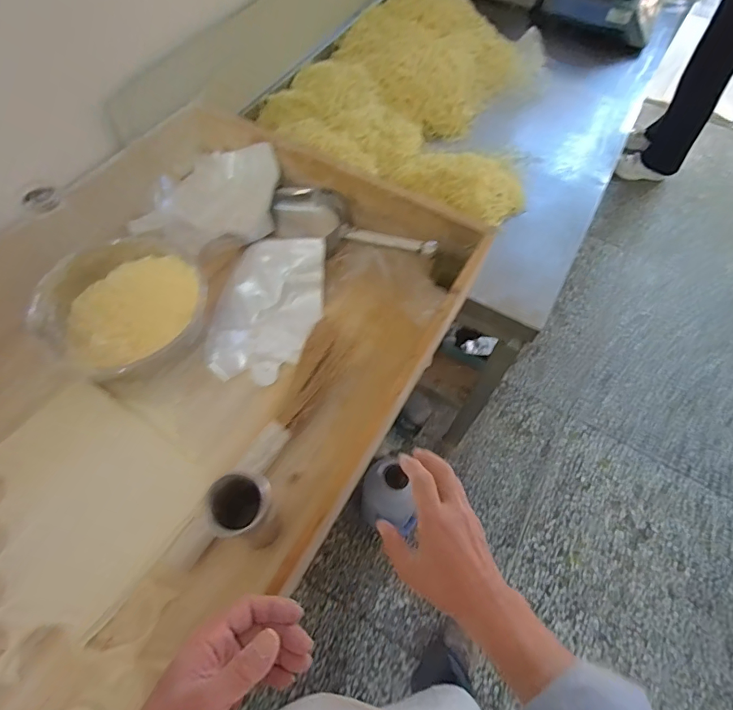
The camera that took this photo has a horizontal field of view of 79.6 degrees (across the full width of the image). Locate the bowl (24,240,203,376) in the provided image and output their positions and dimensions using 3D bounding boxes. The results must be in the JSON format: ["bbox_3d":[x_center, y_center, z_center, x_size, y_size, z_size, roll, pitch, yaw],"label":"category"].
[{"bbox_3d":[-0.376,-0.070,0.696,0.244,0.075,0.227,2,61,-3],"label":"bowl"}]

